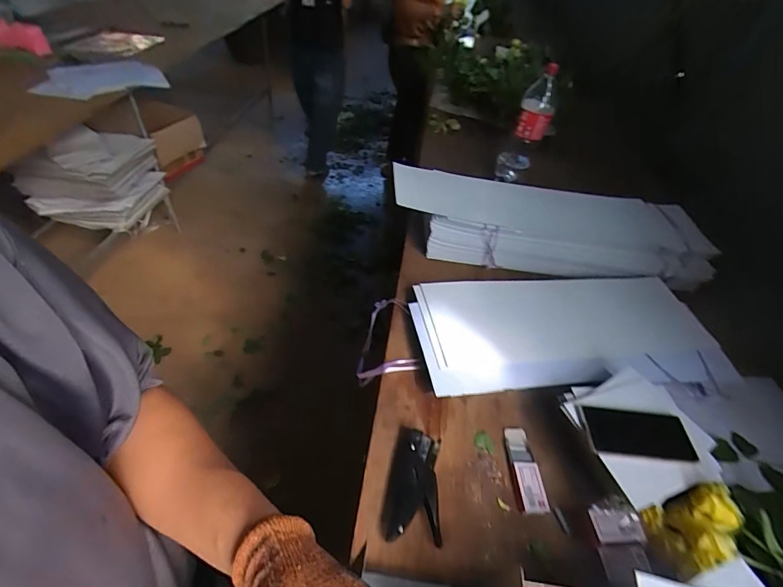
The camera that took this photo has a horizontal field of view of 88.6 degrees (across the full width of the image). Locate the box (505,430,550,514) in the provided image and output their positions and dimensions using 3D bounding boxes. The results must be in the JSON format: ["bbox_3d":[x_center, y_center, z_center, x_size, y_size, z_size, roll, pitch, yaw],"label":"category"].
[{"bbox_3d":[0.205,0.268,0.616,0.042,0.020,0.130,5,45,-2],"label":"box"}]

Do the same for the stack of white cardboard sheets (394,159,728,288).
[{"bbox_3d":[0.395,-0.176,0.990,0.785,0.079,0.269,7,45,0],"label":"stack of white cardboard sheets"}]

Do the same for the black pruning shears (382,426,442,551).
[{"bbox_3d":[0.032,0.269,0.577,0.078,0.020,0.156,7,45,0],"label":"black pruning shears"}]

